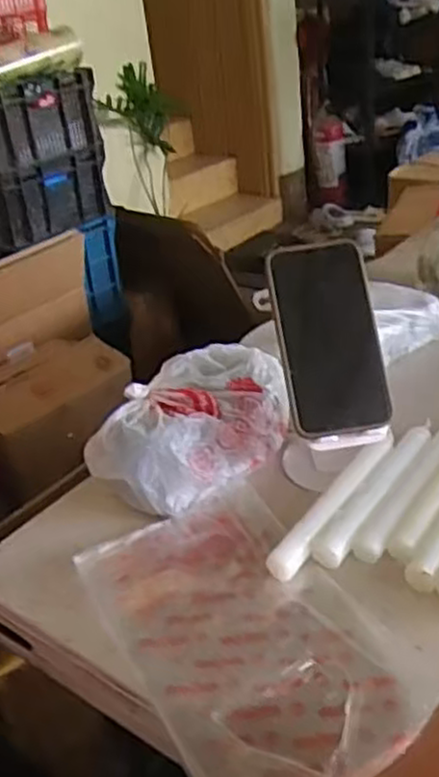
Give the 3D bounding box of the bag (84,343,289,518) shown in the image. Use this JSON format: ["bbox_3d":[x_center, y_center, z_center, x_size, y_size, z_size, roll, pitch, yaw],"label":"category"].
[{"bbox_3d":[-0.023,0.035,0.658,0.106,0.078,0.174,16,37,35],"label":"bag"}]

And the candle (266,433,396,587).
[{"bbox_3d":[0.093,0.092,0.600,0.024,0.017,0.179,14,36,33],"label":"candle"}]

